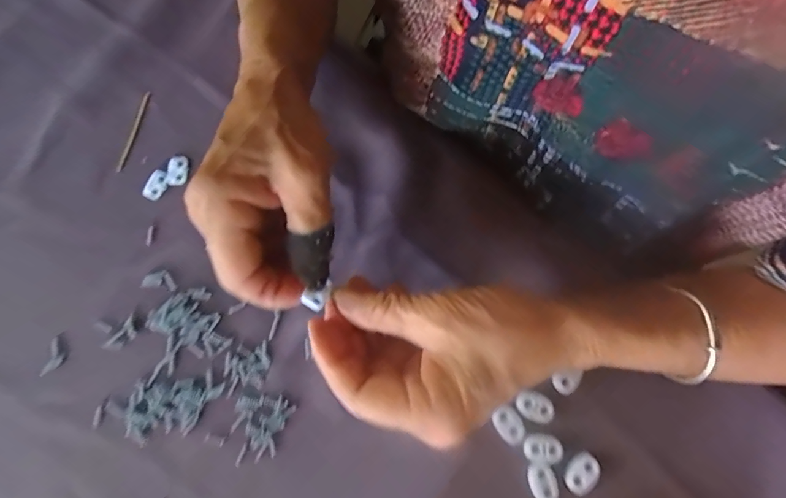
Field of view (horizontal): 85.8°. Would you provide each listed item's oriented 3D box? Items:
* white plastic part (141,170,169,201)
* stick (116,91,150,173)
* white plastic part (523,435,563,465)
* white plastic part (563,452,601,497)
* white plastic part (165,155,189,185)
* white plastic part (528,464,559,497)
[{"bbox_3d":[-0.162,-0.044,0.289,0.013,0.004,0.021,30,81,7],"label":"white plastic part"},{"bbox_3d":[-0.182,-0.083,0.297,0.004,0.004,0.060,15,79,4],"label":"stick"},{"bbox_3d":[0.090,0.120,0.253,0.022,0.004,0.016,1,79,1],"label":"white plastic part"},{"bbox_3d":[0.112,0.133,0.249,0.015,0.004,0.023,41,82,9],"label":"white plastic part"},{"bbox_3d":[-0.149,-0.054,0.291,0.014,0.004,0.021,5,79,2],"label":"white plastic part"},{"bbox_3d":[0.089,0.139,0.250,0.015,0.004,0.023,-15,79,-2],"label":"white plastic part"}]

